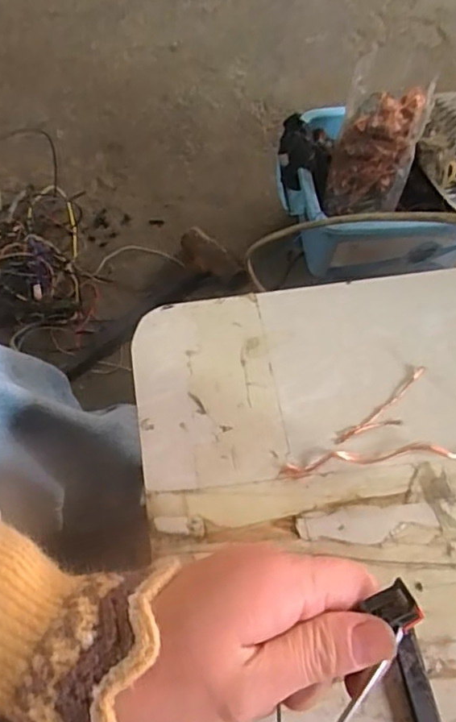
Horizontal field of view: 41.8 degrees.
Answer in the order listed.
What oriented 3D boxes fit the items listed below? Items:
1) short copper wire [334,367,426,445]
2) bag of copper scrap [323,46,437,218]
[{"bbox_3d":[0.089,0.028,0.330,0.067,0.004,0.017,-37,71,-15],"label":"short copper wire"},{"bbox_3d":[0.175,-0.252,0.715,0.094,0.124,0.113,17,67,8],"label":"bag of copper scrap"}]

